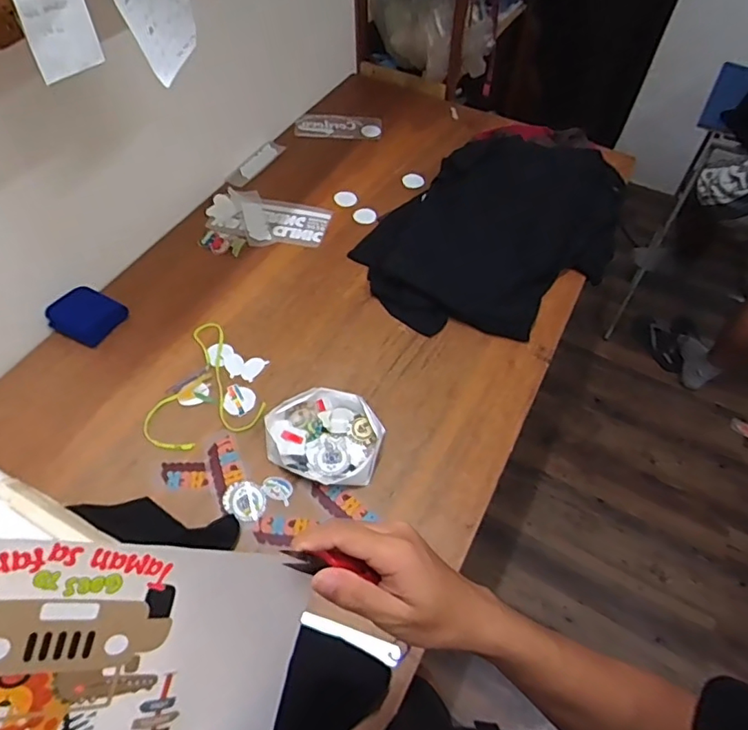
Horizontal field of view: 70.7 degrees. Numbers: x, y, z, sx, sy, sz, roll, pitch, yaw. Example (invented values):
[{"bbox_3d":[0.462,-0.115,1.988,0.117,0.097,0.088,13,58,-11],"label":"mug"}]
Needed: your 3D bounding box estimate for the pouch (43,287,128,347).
[{"bbox_3d":[-0.571,-0.099,1.051,0.122,0.038,0.114,26,59,15],"label":"pouch"}]

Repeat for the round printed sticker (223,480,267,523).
[{"bbox_3d":[-0.210,0.222,0.861,0.072,0.004,0.059,36,67,17],"label":"round printed sticker"}]

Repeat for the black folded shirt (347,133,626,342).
[{"bbox_3d":[0.288,-0.321,1.157,0.661,0.131,0.418,-38,65,-23],"label":"black folded shirt"}]

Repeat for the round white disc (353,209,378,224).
[{"bbox_3d":[-0.021,-0.356,1.261,0.060,0.005,0.041,18,70,15],"label":"round white disc"}]

